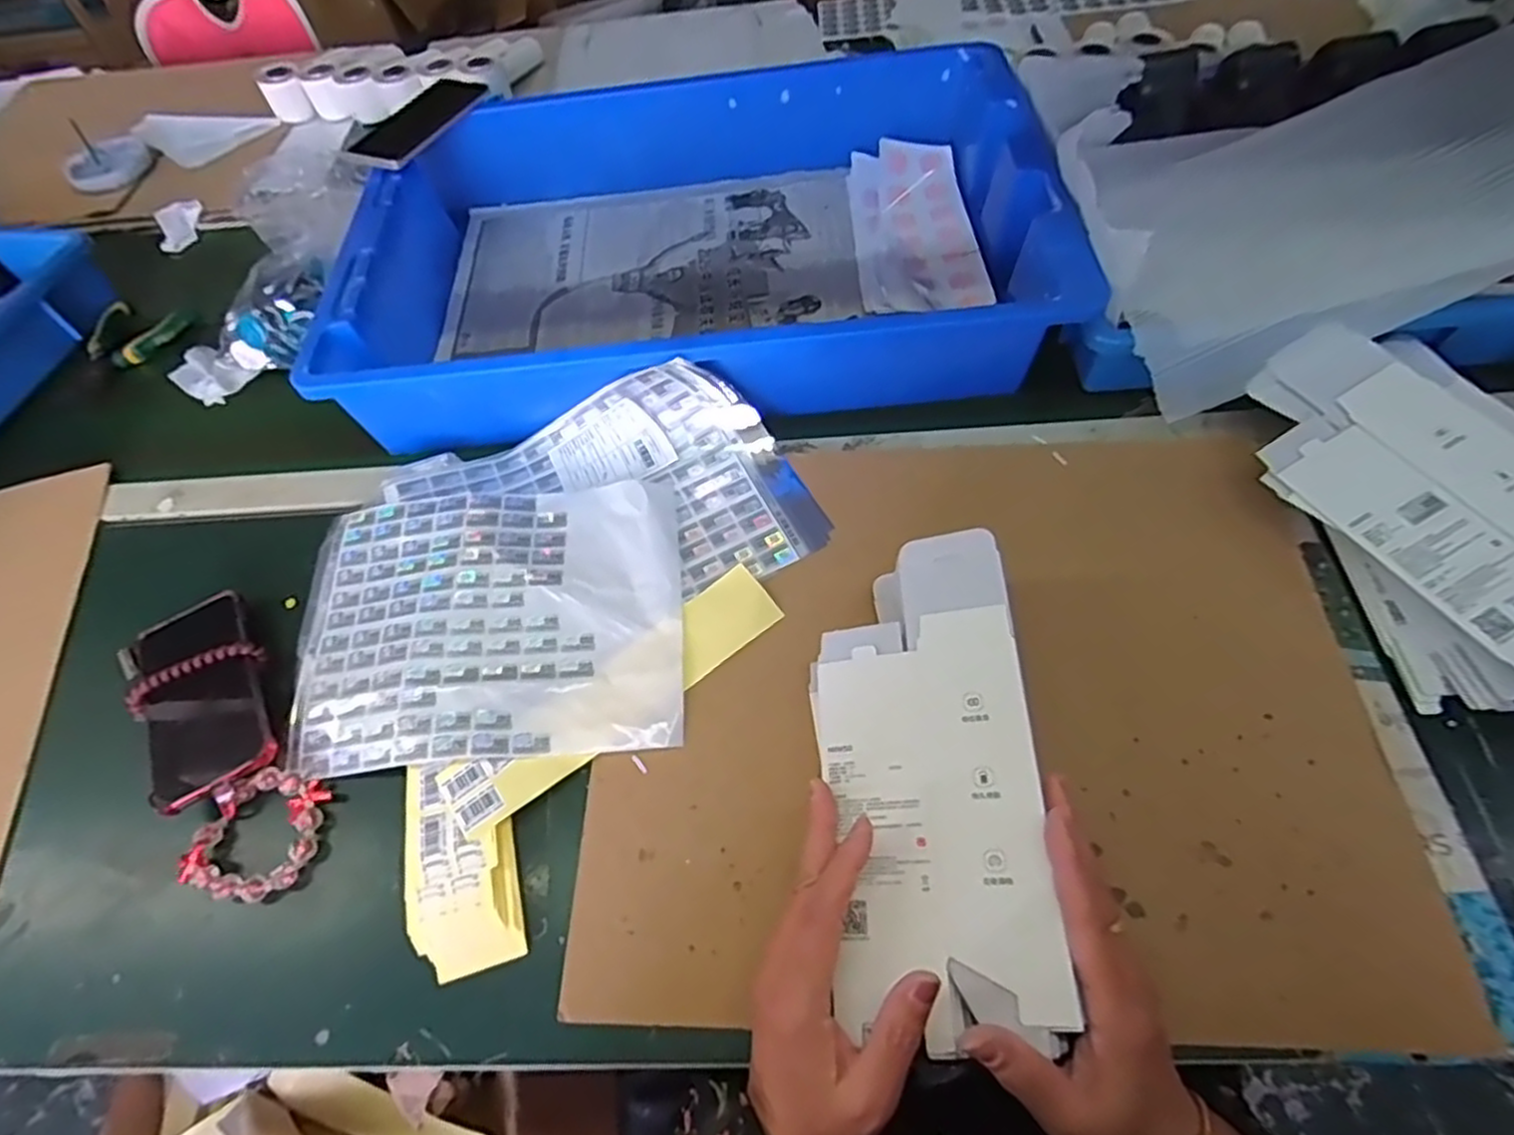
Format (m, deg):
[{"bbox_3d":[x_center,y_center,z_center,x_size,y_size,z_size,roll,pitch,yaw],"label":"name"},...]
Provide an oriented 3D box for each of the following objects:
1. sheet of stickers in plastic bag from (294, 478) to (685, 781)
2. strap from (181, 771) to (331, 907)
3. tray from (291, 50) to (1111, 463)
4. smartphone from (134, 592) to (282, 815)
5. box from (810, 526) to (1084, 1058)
[{"bbox_3d":[-0.203,0.036,0.535,0.287,0.019,0.217,-7,61,2],"label":"sheet of stickers in plastic bag"},{"bbox_3d":[-0.342,0.178,0.478,0.093,0.021,0.079,3,62,8],"label":"strap"},{"bbox_3d":[-0.061,-0.320,0.685,0.637,0.100,0.424,-8,61,2],"label":"tray"},{"bbox_3d":[-0.405,0.088,0.518,0.076,0.016,0.162,-28,59,-13],"label":"smartphone"},{"bbox_3d":[0.095,0.107,0.407,0.119,0.005,0.267,-11,61,19],"label":"box"}]

